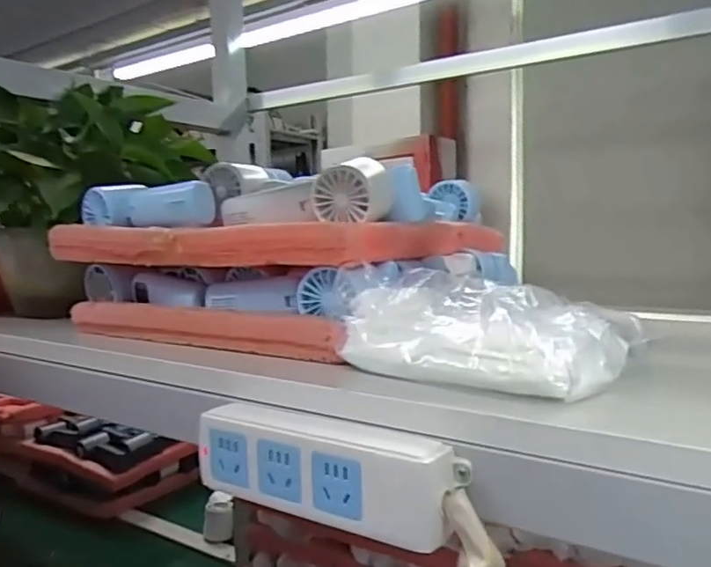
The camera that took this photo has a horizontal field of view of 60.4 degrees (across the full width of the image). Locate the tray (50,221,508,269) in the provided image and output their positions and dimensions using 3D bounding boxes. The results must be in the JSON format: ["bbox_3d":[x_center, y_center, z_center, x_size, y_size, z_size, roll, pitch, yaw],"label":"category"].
[{"bbox_3d":[-0.049,-0.045,0.675,0.328,0.034,0.392,1,5,33],"label":"tray"}]

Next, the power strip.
[{"bbox_3d":[-0.023,0.107,0.361,0.174,0.057,0.028,1,5,33],"label":"power strip"}]

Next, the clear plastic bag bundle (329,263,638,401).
[{"bbox_3d":[0.081,0.025,0.421,0.186,0.060,0.142,2,5,40],"label":"clear plastic bag bundle"}]

